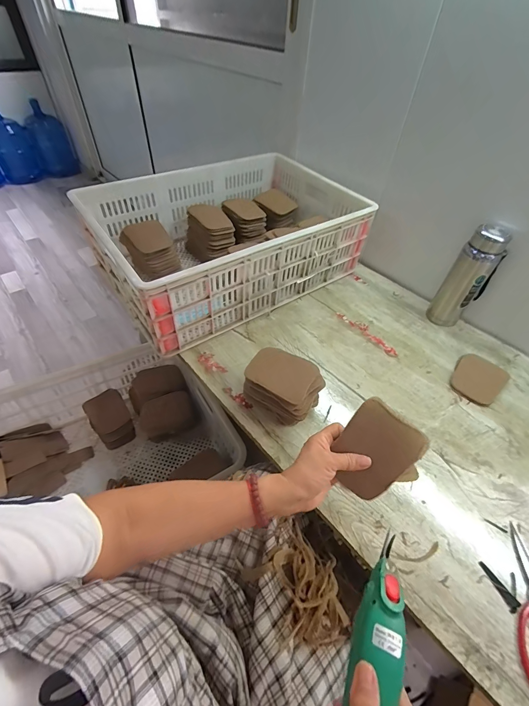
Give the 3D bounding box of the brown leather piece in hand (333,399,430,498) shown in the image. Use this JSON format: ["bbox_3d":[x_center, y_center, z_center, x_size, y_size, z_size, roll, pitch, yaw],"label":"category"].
[{"bbox_3d":[0.140,0.127,0.403,0.088,0.013,0.114,42,97,19],"label":"brown leather piece in hand"}]

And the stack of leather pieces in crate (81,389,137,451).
[{"bbox_3d":[-0.425,0.185,0.866,0.096,0.080,0.135,-28,56,-25],"label":"stack of leather pieces in crate"}]

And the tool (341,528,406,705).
[{"bbox_3d":[0.095,0.283,0.276,0.046,0.036,0.221,23,57,16],"label":"tool"}]

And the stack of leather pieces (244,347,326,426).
[{"bbox_3d":[0.030,0.062,0.555,0.126,0.098,0.085,30,53,21],"label":"stack of leather pieces"}]

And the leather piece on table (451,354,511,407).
[{"bbox_3d":[0.441,0.053,0.643,0.116,0.014,0.092,-32,57,-28],"label":"leather piece on table"}]

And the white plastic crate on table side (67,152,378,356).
[{"bbox_3d":[-0.082,-0.313,0.812,0.635,0.195,0.437,-29,56,-26],"label":"white plastic crate on table side"}]

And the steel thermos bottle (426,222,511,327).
[{"bbox_3d":[0.451,-0.163,0.694,0.058,0.226,0.074,-28,56,-25],"label":"steel thermos bottle"}]

